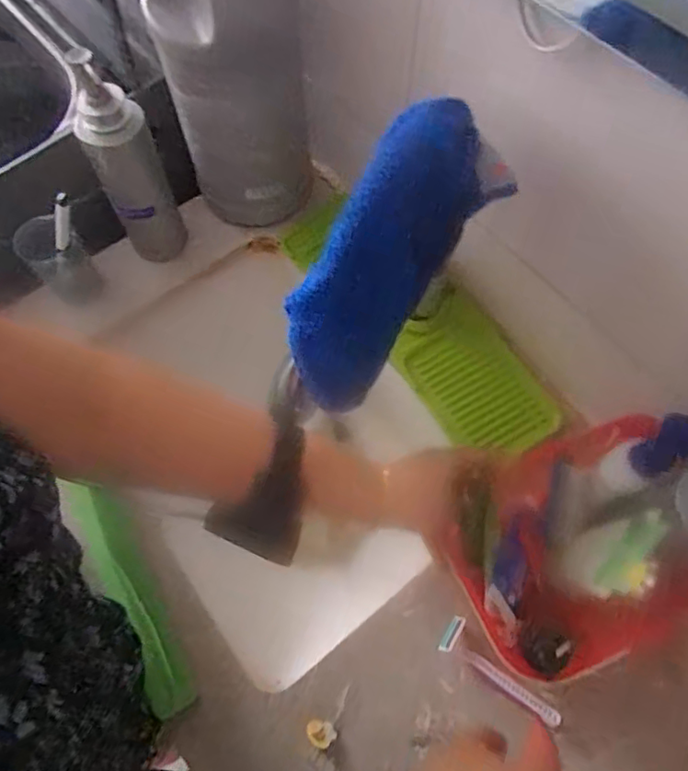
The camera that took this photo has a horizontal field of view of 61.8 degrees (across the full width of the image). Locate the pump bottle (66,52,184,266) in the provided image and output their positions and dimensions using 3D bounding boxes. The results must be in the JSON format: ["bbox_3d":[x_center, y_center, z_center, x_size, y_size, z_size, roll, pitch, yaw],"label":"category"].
[{"bbox_3d":[-0.220,-0.219,0.591,0.070,0.220,0.068,-1,66,2],"label":"pump bottle"}]

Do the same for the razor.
[{"bbox_3d":[0.138,0.258,0.512,0.113,0.015,0.032,38,73,17],"label":"razor"}]

